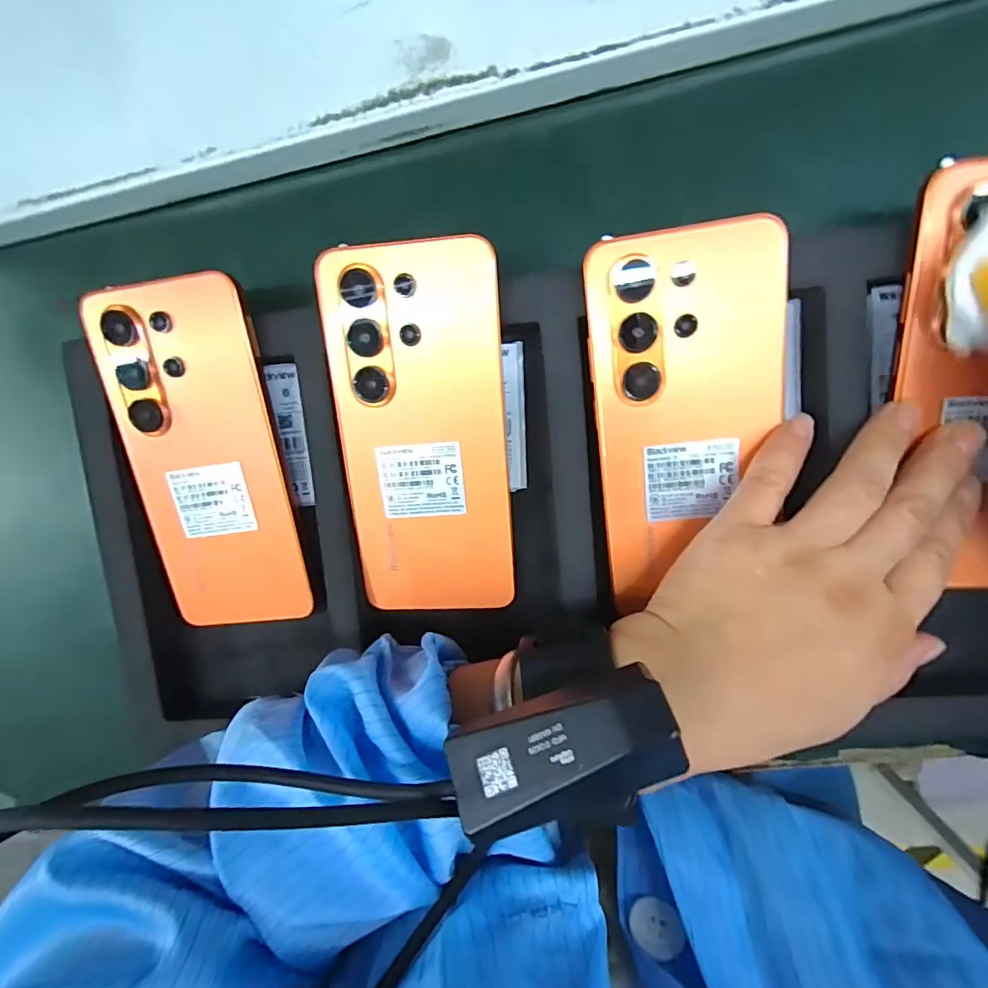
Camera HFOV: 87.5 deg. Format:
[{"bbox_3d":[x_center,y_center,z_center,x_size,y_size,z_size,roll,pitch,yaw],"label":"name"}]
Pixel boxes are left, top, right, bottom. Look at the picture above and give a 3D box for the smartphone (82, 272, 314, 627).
[{"bbox_3d":[-0.140,-0.013,0.253,0.075,0.009,0.167,-7,106,5],"label":"smartphone"}]

